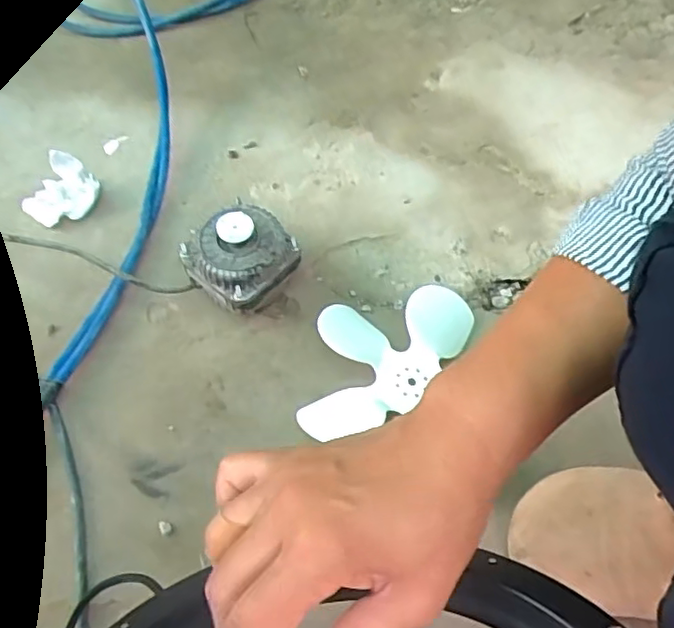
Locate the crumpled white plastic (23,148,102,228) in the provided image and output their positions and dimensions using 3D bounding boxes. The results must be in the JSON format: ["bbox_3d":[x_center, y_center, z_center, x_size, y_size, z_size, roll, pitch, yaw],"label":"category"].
[{"bbox_3d":[-0.266,-0.119,0.602,0.035,0.055,0.067,36,61,21],"label":"crumpled white plastic"}]

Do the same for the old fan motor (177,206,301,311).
[{"bbox_3d":[-0.085,-0.049,0.549,0.080,0.076,0.079,34,60,20],"label":"old fan motor"}]

